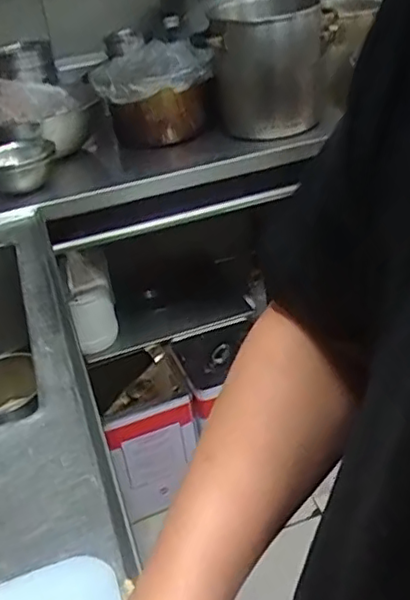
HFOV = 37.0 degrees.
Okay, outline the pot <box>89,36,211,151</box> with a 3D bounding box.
[{"bbox_3d":[-0.126,-0.491,1.443,0.242,0.190,0.227,-17,33,-15],"label":"pot"}]

